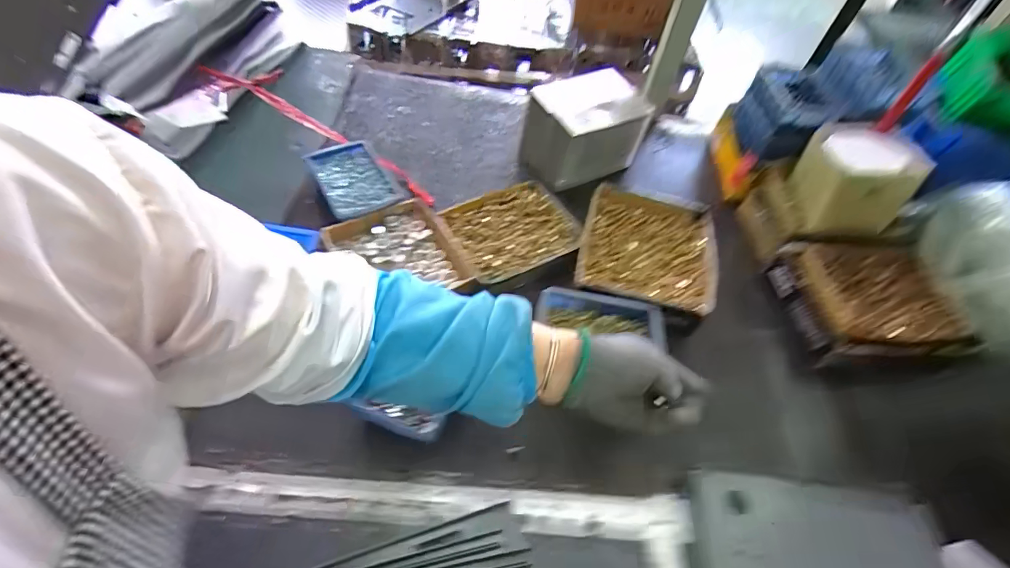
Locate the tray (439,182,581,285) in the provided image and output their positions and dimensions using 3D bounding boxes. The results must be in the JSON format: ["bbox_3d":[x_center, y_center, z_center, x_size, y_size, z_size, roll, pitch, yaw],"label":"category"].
[{"bbox_3d":[0.012,-0.074,0.643,0.166,0.034,0.135,-24,59,-22],"label":"tray"}]

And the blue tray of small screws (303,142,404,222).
[{"bbox_3d":[-0.214,-0.150,0.661,0.096,0.021,0.140,-25,59,-22],"label":"blue tray of small screws"}]

